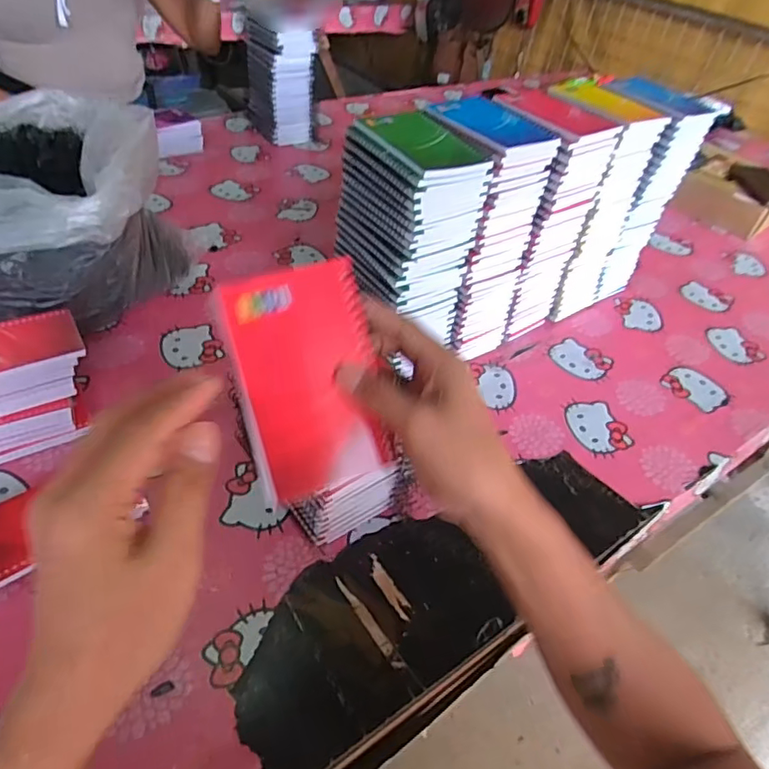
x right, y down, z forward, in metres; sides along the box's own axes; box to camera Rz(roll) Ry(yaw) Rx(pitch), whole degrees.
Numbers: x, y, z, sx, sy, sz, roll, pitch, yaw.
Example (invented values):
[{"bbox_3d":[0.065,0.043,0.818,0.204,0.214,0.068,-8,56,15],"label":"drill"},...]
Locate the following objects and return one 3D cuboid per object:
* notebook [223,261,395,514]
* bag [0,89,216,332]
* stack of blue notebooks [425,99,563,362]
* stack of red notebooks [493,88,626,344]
[{"bbox_3d":[-0.044,-0.002,0.334,0.082,0.132,0.012,-15,11,-12],"label":"notebook"},{"bbox_3d":[-0.437,-0.202,0.685,0.319,0.216,0.290,9,43,2],"label":"bag"},{"bbox_3d":[0.103,-0.174,0.681,0.108,0.285,0.123,-26,52,-30],"label":"stack of blue notebooks"},{"bbox_3d":[0.180,-0.207,0.724,0.109,0.282,0.128,-22,50,-27],"label":"stack of red notebooks"}]

